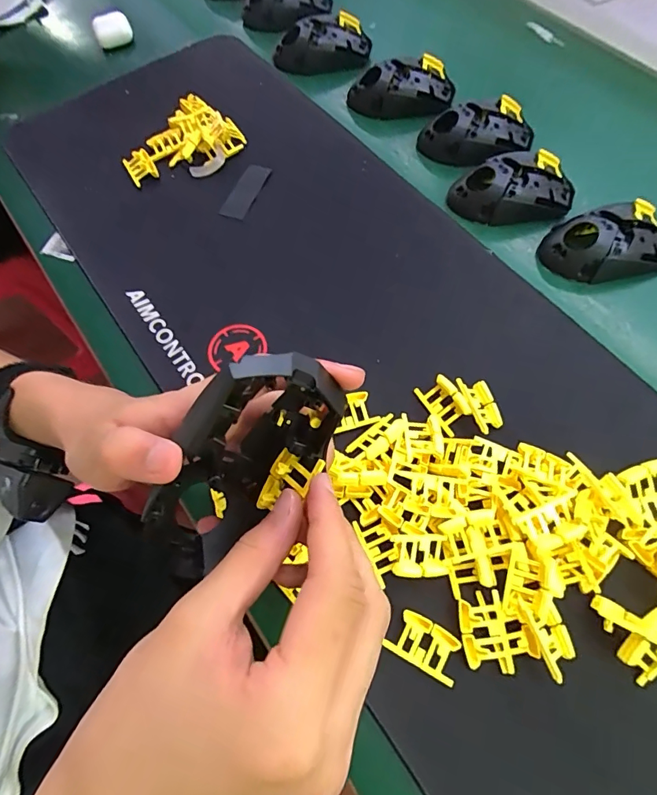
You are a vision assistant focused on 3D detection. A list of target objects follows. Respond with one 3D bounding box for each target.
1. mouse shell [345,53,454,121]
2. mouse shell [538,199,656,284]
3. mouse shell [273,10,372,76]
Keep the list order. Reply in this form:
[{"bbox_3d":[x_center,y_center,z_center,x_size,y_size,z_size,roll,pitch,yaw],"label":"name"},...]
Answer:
[{"bbox_3d":[0.082,-0.343,0.480,0.116,0.030,0.067,-9,67,-4],"label":"mouse shell"},{"bbox_3d":[0.255,-0.140,0.394,0.117,0.038,0.066,-15,66,-3],"label":"mouse shell"},{"bbox_3d":[-0.005,-0.408,0.510,0.116,0.035,0.056,-17,68,-7],"label":"mouse shell"}]

